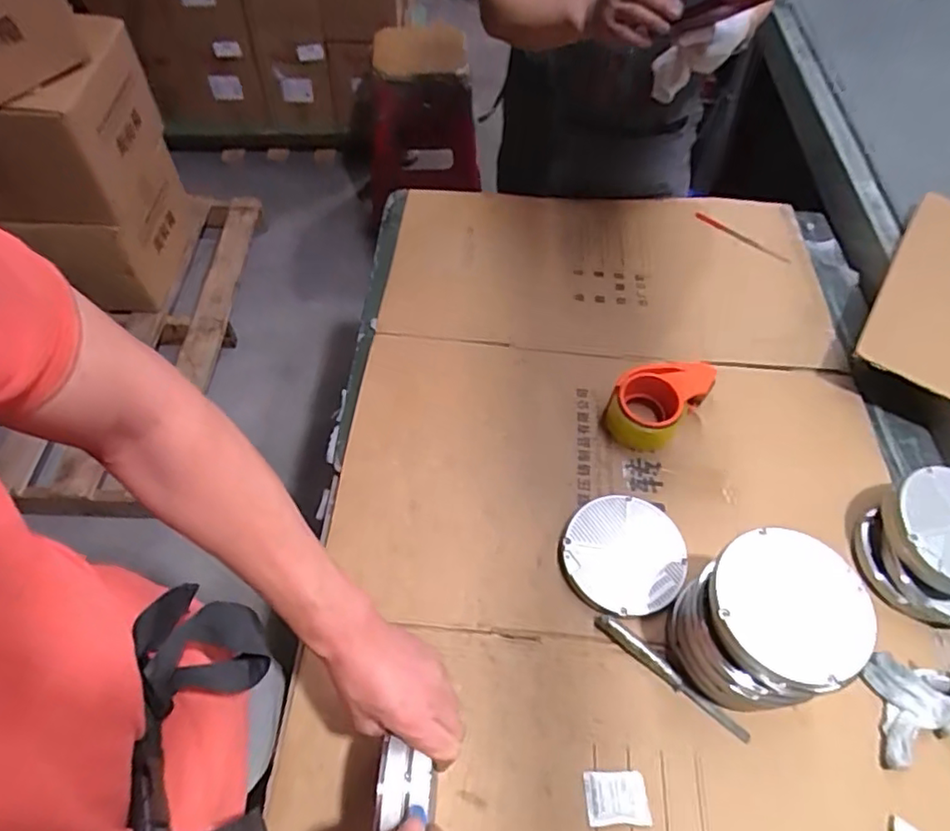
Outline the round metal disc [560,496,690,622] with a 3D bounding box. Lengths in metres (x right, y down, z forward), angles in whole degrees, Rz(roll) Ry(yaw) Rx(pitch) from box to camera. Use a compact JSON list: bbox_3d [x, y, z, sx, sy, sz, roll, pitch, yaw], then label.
[{"bbox_3d":[0.173,0.161,0.693,0.131,0.030,0.136,1,58,-1],"label":"round metal disc"}]

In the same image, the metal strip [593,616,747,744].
[{"bbox_3d":[0.203,0.271,0.627,0.177,0.005,0.018,36,64,19],"label":"metal strip"}]

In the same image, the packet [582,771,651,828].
[{"bbox_3d":[0.134,0.361,0.567,0.058,0.007,0.043,0,58,-1],"label":"packet"}]

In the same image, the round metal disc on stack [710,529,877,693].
[{"bbox_3d":[0.293,0.171,0.550,0.143,0.020,0.133,1,58,-1],"label":"round metal disc on stack"}]

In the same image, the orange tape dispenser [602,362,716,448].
[{"bbox_3d":[0.234,-0.020,0.784,0.093,0.059,0.142,37,65,21],"label":"orange tape dispenser"}]

